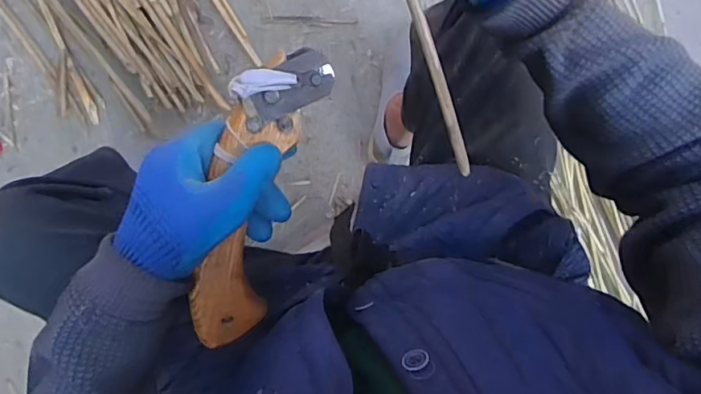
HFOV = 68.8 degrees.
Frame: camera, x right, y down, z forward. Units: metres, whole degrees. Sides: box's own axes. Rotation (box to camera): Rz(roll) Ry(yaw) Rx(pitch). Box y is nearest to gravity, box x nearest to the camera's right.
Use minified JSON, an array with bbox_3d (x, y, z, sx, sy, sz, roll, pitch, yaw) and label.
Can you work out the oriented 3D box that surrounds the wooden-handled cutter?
[{"bbox_3d":[-0.065,0.007,0.353,0.060,0.023,0.215,12,107,-8],"label":"wooden-handled cutter"}]

